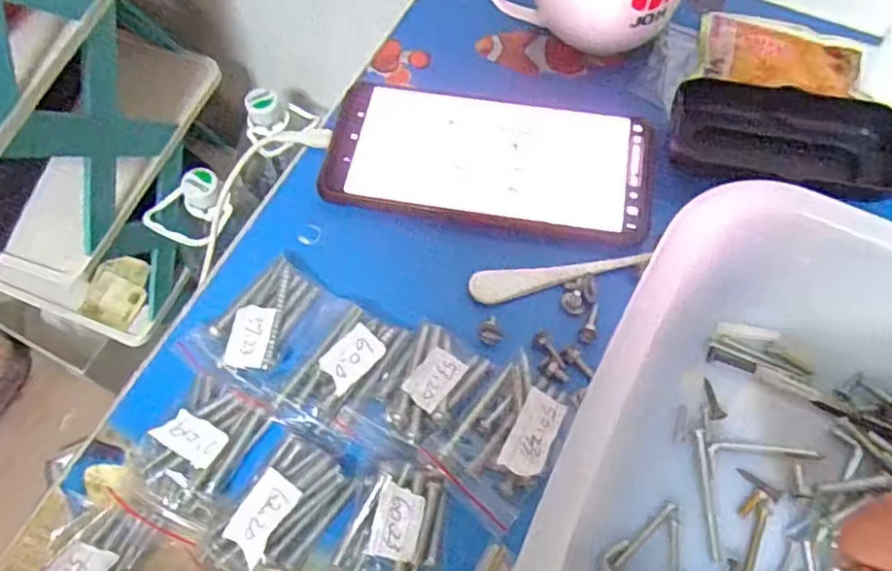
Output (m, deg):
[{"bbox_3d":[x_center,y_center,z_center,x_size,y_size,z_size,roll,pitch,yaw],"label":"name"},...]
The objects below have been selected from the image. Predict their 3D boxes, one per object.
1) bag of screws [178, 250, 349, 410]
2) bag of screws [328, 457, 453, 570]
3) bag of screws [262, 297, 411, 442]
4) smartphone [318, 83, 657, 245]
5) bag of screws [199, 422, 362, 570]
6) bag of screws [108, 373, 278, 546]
[{"bbox_3d":[-0.081,0.018,0.295,0.050,0.011,0.064,35,72,16],"label":"bag of screws"},{"bbox_3d":[-0.021,0.099,0.256,0.045,0.008,0.056,9,67,6],"label":"bag of screws"},{"bbox_3d":[-0.049,0.035,0.291,0.048,0.009,0.061,19,68,10],"label":"bag of screws"},{"bbox_3d":[0.022,-0.066,0.336,0.163,0.012,0.080,10,67,6],"label":"smartphone"},{"bbox_3d":[-0.068,0.092,0.257,0.041,0.013,0.062,31,71,15],"label":"bag of screws"},{"bbox_3d":[-0.108,0.070,0.272,0.050,0.009,0.060,24,69,12],"label":"bag of screws"}]

